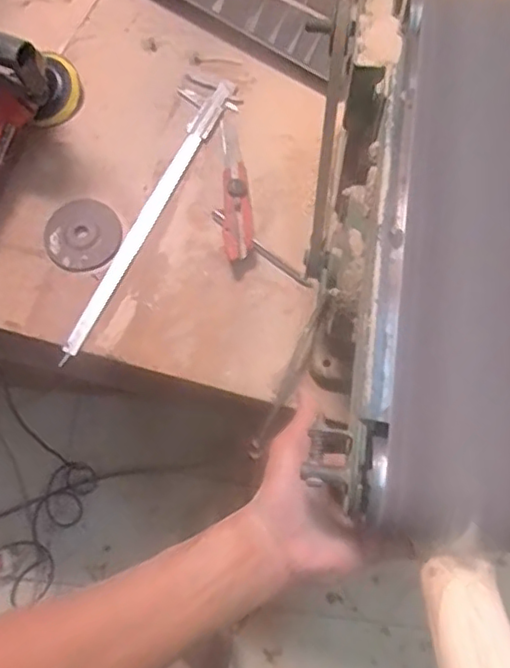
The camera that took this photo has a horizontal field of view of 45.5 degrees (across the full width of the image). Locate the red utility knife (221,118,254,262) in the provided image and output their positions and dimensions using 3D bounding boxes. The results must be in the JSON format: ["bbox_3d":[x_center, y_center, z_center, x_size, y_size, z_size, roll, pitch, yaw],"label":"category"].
[{"bbox_3d":[-0.023,-0.174,0.713,0.033,0.020,0.188,-3,74,0],"label":"red utility knife"}]

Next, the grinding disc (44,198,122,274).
[{"bbox_3d":[-0.202,-0.116,0.709,0.087,0.008,0.086,0,74,1],"label":"grinding disc"}]

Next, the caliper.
[{"bbox_3d":[-0.123,-0.142,0.718,0.066,0.011,0.388,22,75,8],"label":"caliper"}]

